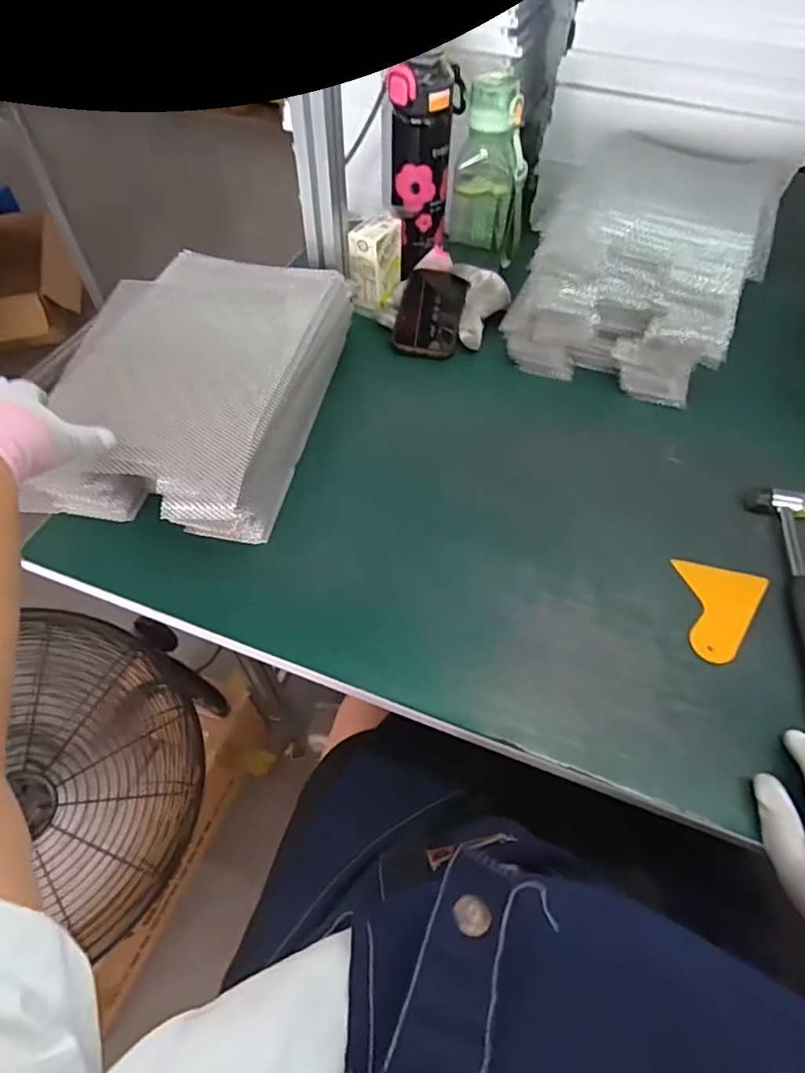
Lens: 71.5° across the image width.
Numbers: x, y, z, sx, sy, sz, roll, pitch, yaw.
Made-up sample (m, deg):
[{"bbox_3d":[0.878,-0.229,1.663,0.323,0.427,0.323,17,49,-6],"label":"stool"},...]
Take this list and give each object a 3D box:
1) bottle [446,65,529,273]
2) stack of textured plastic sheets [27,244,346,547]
[{"bbox_3d":[0.113,-0.462,0.723,0.097,0.199,0.077,4,55,2],"label":"bottle"},{"bbox_3d":[-0.212,-0.157,0.599,0.223,0.088,0.355,11,55,7],"label":"stack of textured plastic sheets"}]

